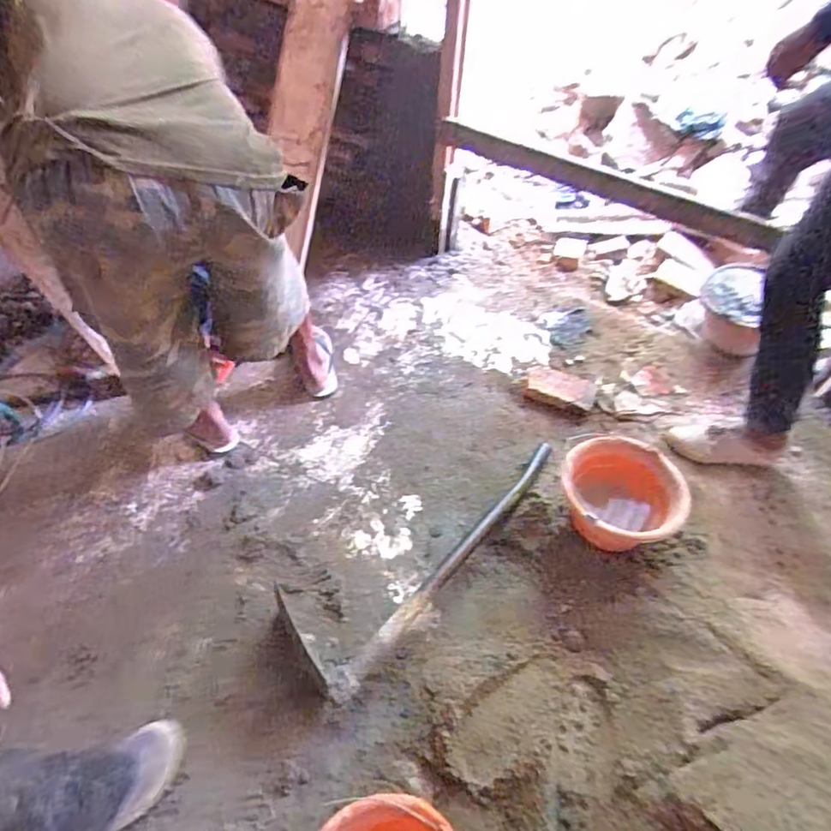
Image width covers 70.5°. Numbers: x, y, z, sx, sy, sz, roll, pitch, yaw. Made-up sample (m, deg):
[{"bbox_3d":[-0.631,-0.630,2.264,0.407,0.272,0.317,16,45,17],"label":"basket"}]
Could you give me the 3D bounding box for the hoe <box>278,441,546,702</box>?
[{"bbox_3d":[0.004,0.245,1.288,0.260,0.099,0.728,36,61,20],"label":"hoe"}]

